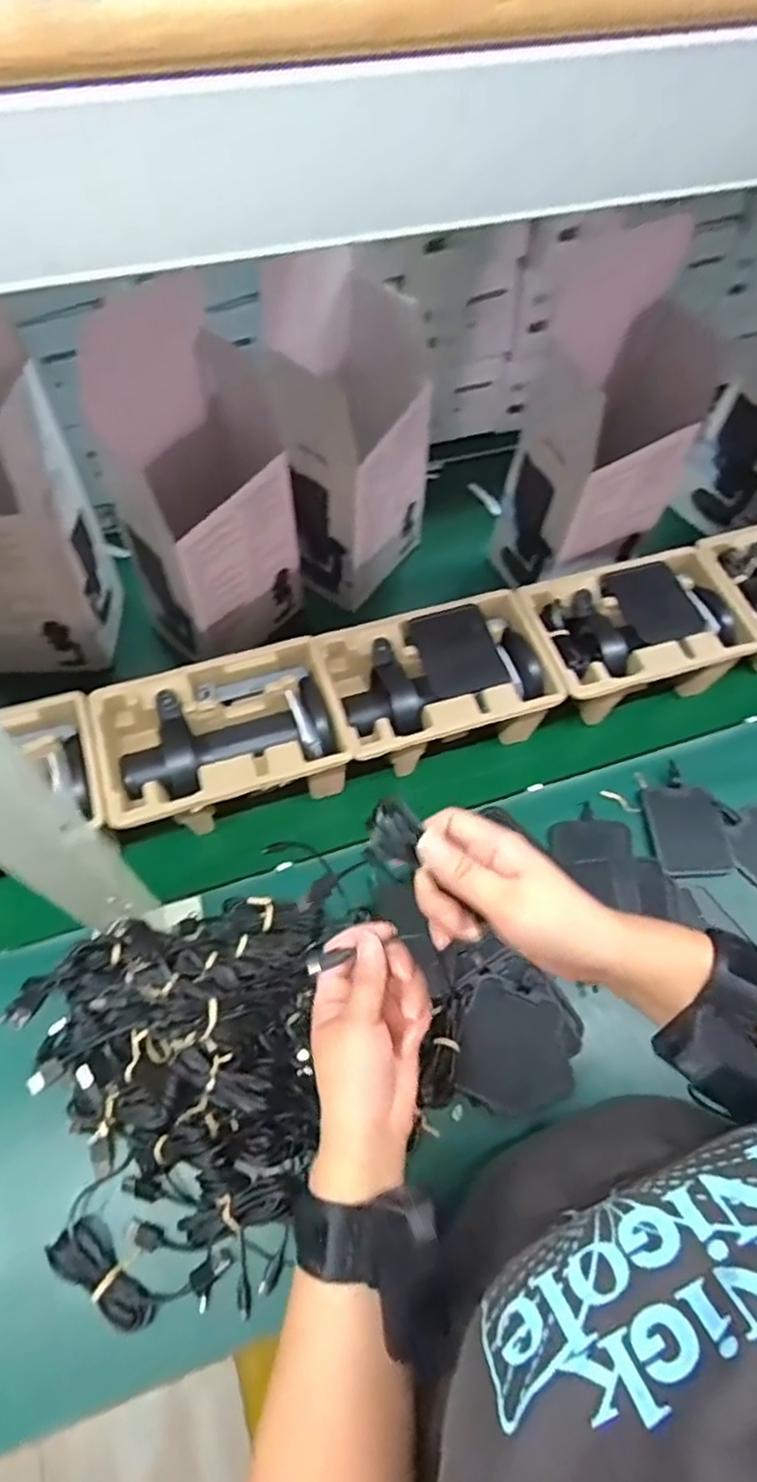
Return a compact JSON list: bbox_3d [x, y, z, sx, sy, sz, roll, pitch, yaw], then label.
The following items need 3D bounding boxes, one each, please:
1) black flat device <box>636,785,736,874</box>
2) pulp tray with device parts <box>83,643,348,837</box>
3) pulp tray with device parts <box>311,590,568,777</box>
[{"bbox_3d":[0.318,0.091,0.699,0.076,0.007,0.096,-1,62,-4],"label":"black flat device"},{"bbox_3d":[-0.152,0.003,0.675,0.226,0.088,0.150,-17,64,-12],"label":"pulp tray with device parts"},{"bbox_3d":[0.057,-0.054,0.723,0.229,0.091,0.152,-18,65,-12],"label":"pulp tray with device parts"}]

